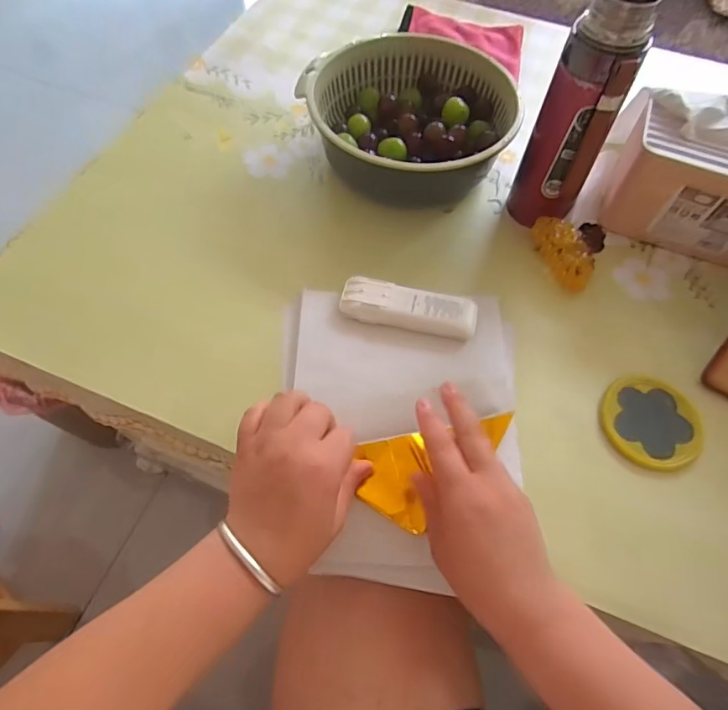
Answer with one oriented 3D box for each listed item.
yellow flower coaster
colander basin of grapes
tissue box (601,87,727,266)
[{"bbox_3d":[0.251,0.058,0.428,0.083,0.008,0.078,1,61,-1],"label":"yellow flower coaster"},{"bbox_3d":[0.053,-0.269,0.568,0.234,0.085,0.185,21,63,10],"label":"colander basin of grapes"},{"bbox_3d":[0.346,-0.181,0.509,0.177,0.108,0.115,20,63,9],"label":"tissue box"}]

